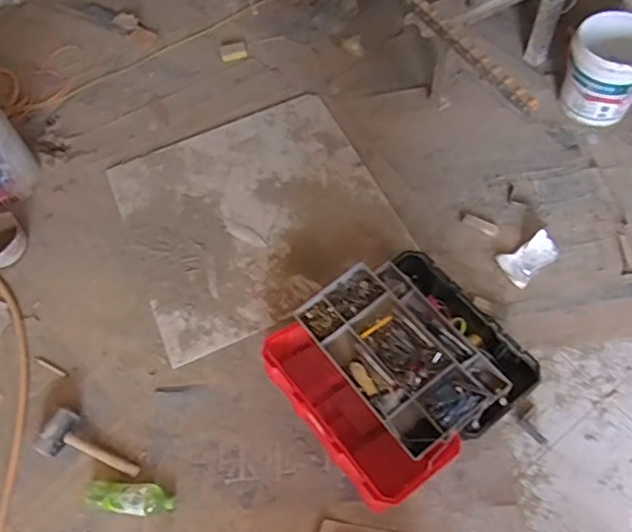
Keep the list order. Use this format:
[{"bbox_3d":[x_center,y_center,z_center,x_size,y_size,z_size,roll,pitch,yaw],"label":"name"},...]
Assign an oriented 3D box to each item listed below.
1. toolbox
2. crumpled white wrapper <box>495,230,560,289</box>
[{"bbox_3d":[0.203,0.225,1.371,0.519,0.246,0.459,-35,65,-16],"label":"toolbox"},{"bbox_3d":[0.620,-0.020,1.659,0.166,0.016,0.107,-30,79,-4],"label":"crumpled white wrapper"}]

